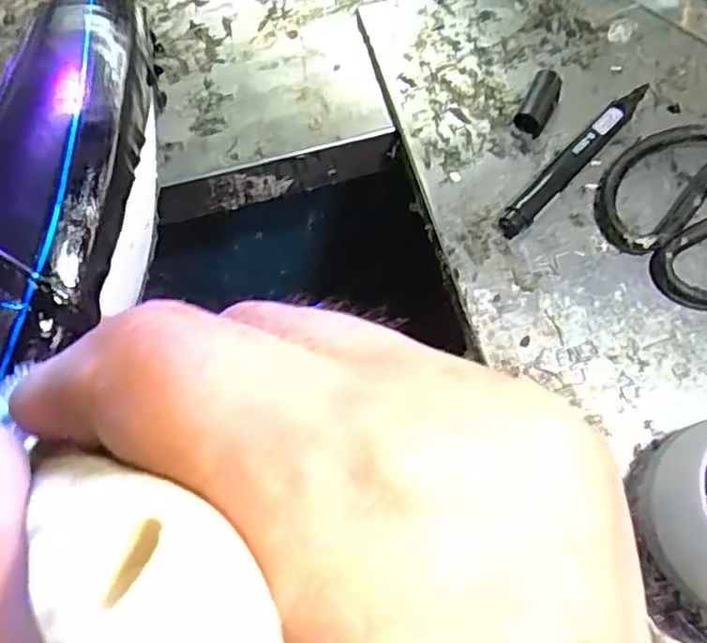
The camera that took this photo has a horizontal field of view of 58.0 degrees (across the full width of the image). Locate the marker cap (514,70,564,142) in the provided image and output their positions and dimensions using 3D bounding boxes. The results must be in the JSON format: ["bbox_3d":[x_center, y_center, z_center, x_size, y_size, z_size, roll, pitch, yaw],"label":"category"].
[{"bbox_3d":[0.110,-0.128,0.378,0.018,0.015,0.039,25,72,11],"label":"marker cap"}]

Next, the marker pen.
[{"bbox_3d":[0.127,-0.092,0.364,0.015,0.018,0.126,42,76,16],"label":"marker pen"}]

